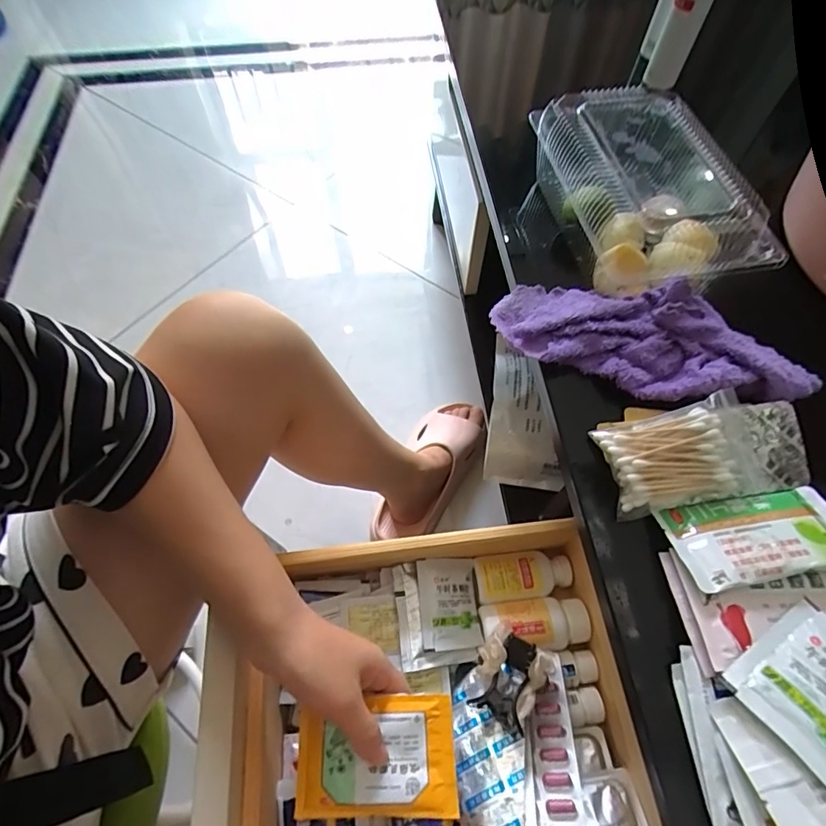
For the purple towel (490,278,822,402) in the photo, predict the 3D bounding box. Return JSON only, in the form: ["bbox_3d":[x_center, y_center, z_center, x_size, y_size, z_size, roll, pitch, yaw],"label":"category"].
[{"bbox_3d":[0.177,-0.049,0.356,0.235,0.049,0.085,18,64,9],"label":"purple towel"}]

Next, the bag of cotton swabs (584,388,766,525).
[{"bbox_3d":[0.176,0.029,0.307,0.101,0.018,0.063,-14,88,-6],"label":"bag of cotton swabs"}]

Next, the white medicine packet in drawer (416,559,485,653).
[{"bbox_3d":[0.034,0.174,0.429,0.056,0.007,0.076,5,61,-19],"label":"white medicine packet in drawer"}]

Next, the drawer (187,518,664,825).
[{"bbox_3d":[0.030,0.318,0.329,0.297,0.084,0.444,-4,63,-2],"label":"drawer"}]

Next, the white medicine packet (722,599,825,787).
[{"bbox_3d":[0.211,0.140,0.242,0.078,0.007,0.058,-25,48,-19],"label":"white medicine packet"}]

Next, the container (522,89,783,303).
[{"bbox_3d":[0.192,-0.188,0.391,0.122,0.057,0.198,-11,64,-6],"label":"container"}]

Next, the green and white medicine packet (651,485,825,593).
[{"bbox_3d":[0.214,0.074,0.288,0.107,0.009,0.057,-9,39,-1],"label":"green and white medicine packet"}]

